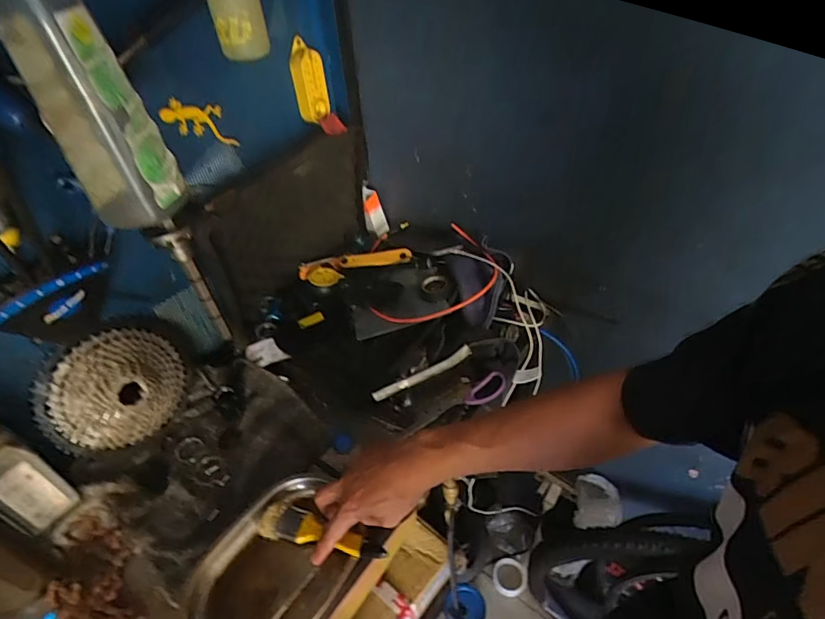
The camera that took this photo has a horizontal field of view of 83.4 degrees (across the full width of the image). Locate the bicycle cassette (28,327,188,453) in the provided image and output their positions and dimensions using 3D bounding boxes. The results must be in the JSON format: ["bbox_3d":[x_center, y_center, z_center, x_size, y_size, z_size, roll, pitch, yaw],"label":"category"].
[{"bbox_3d":[-0.404,0.112,0.641,0.042,0.176,0.183,10,40,40],"label":"bicycle cassette"}]

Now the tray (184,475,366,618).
[{"bbox_3d":[-0.158,0.303,0.549,0.154,0.039,0.212,30,53,30],"label":"tray"}]

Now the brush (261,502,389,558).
[{"bbox_3d":[-0.109,0.269,0.557,0.165,0.018,0.042,5,41,21],"label":"brush"}]

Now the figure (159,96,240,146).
[{"bbox_3d":[-0.286,-0.258,0.633,0.015,0.051,0.108,32,15,32],"label":"figure"}]

